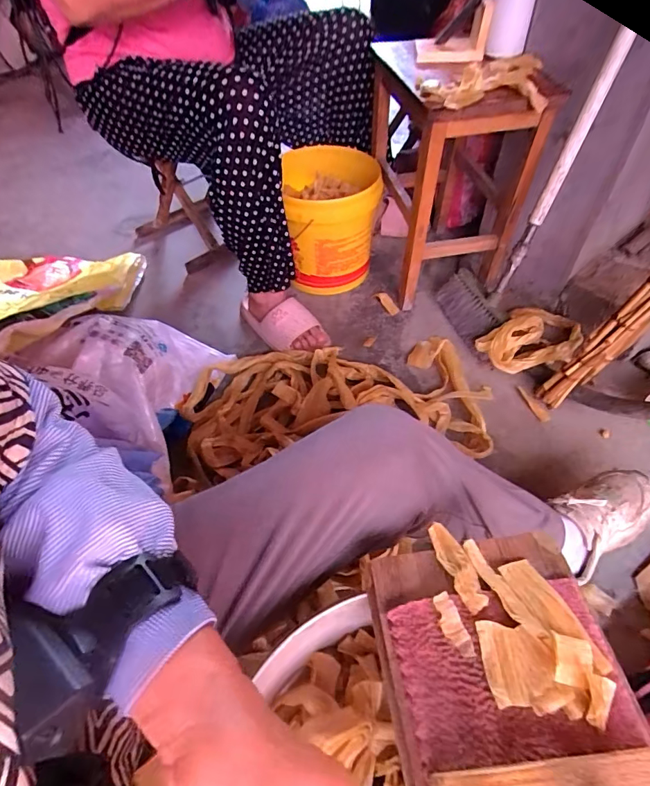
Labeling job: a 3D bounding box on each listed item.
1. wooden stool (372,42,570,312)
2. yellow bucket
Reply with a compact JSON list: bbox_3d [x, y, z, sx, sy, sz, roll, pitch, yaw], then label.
[{"bbox_3d":[0.245,-0.460,0.952,0.247,0.439,0.367,-12,50,-6],"label":"wooden stool"},{"bbox_3d":[0.015,-0.405,1.040,0.210,0.249,0.254,-1,50,3],"label":"yellow bucket"}]

